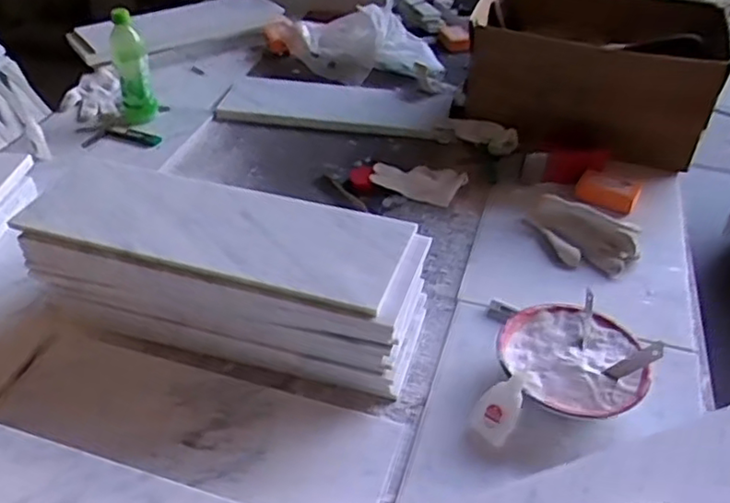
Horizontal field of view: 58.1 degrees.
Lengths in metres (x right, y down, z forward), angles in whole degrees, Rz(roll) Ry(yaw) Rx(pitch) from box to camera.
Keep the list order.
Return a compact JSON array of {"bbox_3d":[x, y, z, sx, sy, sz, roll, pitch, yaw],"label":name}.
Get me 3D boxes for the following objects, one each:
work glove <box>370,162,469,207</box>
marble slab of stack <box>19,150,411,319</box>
[{"bbox_3d":[0.086,-0.116,1.085,0.152,0.015,0.075,12,55,12],"label":"work glove"},{"bbox_3d":[-0.194,-0.037,0.795,0.490,0.028,0.168,14,43,15],"label":"marble slab of stack"}]

